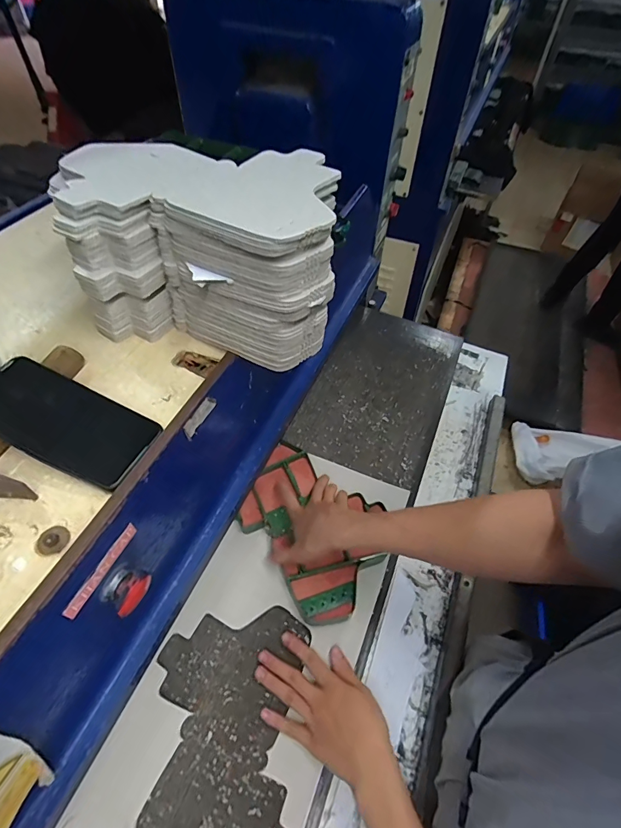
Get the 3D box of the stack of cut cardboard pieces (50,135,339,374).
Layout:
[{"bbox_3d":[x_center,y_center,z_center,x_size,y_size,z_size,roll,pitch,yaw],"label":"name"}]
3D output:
[{"bbox_3d":[-0.120,-0.174,0.442,0.296,0.142,0.177,8,53,5],"label":"stack of cut cardboard pieces"}]

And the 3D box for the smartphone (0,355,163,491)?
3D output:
[{"bbox_3d":[-0.222,0.005,0.369,0.157,0.010,0.075,27,54,3],"label":"smartphone"}]

